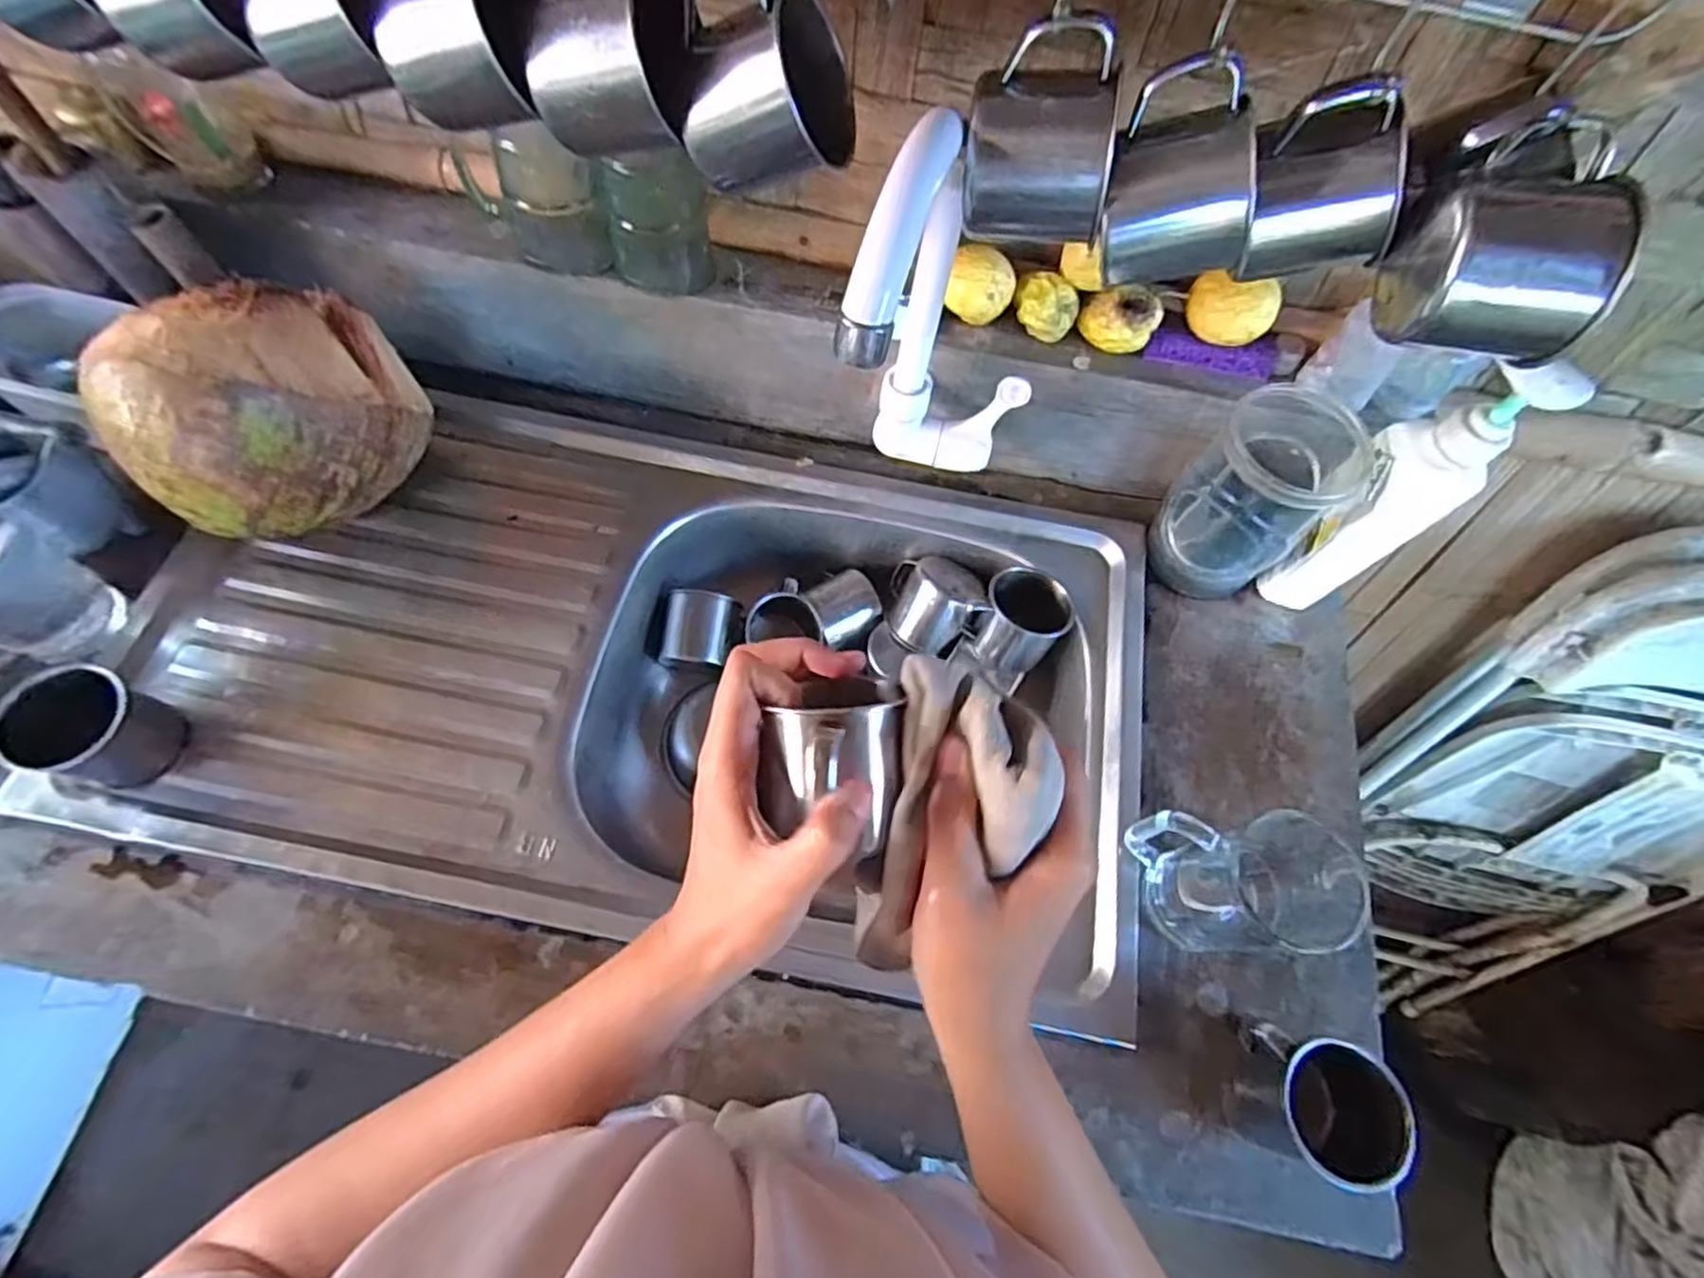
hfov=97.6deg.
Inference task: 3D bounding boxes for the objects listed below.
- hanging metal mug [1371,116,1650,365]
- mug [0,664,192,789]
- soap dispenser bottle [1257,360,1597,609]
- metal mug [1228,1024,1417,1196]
[{"bbox_3d":[0.273,-0.166,0.310,0.068,0.063,0.081,18,66,4],"label":"hanging metal mug"},{"bbox_3d":[-0.492,0.059,0.483,0.058,0.073,0.064,17,64,5],"label":"mug"},{"bbox_3d":[0.375,-0.095,0.524,0.042,0.250,0.060,-39,72,-19],"label":"soap dispenser bottle"},{"bbox_3d":[0.274,0.276,0.441,0.079,0.071,0.067,17,64,5],"label":"metal mug"}]

